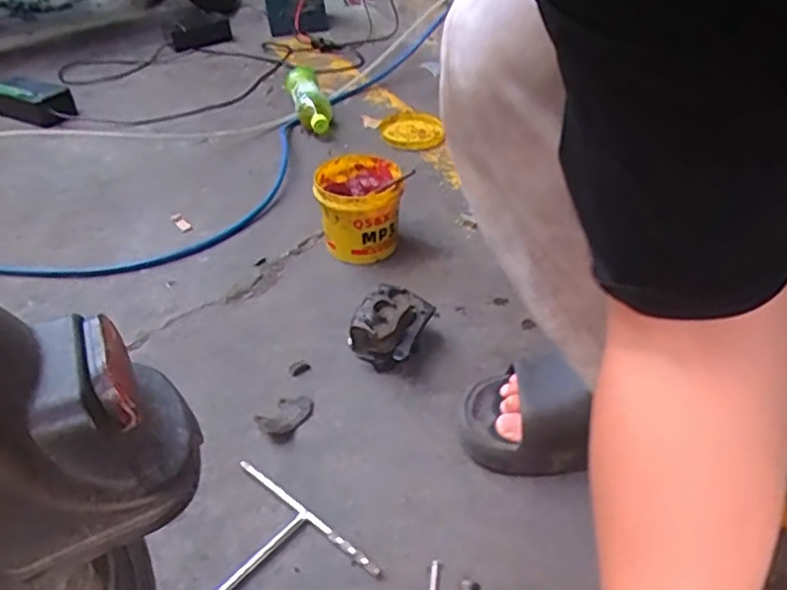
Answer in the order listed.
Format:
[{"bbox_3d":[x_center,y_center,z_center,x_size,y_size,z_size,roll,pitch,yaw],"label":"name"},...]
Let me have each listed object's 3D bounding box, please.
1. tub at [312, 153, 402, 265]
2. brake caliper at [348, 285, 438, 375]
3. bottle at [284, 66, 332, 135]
[{"bbox_3d":[-0.049,-0.119,0.927,0.116,0.108,0.118,0,38,0],"label":"tub"},{"bbox_3d":[-0.001,0.037,0.756,0.070,0.075,0.097,15,41,19],"label":"brake caliper"},{"bbox_3d":[-0.169,-0.390,1.300,0.081,0.070,0.229,-7,38,-9],"label":"bottle"}]

